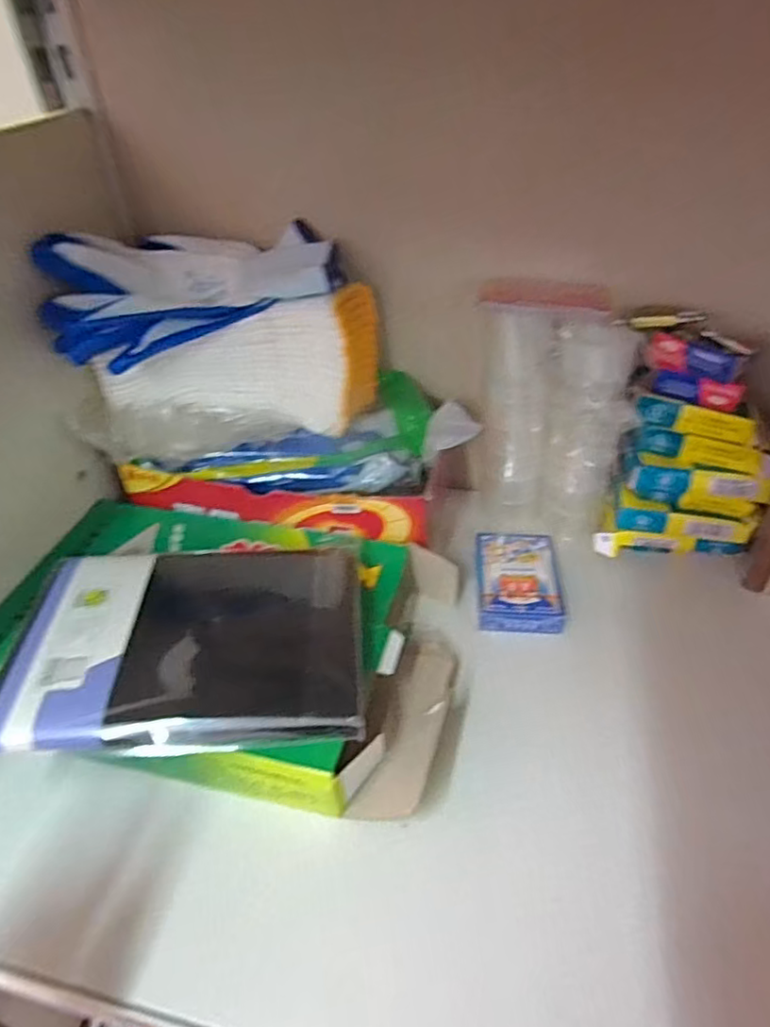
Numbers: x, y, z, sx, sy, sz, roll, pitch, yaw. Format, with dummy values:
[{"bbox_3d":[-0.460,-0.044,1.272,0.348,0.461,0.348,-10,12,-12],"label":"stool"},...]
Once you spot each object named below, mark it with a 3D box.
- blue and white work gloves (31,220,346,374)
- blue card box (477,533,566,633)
[{"bbox_3d":[-0.141,-0.174,0.477,0.205,0.065,0.113,-12,40,-12],"label":"blue and white work gloves"},{"bbox_3d":[0.102,0.050,0.493,0.059,0.022,0.088,1,39,4],"label":"blue card box"}]

